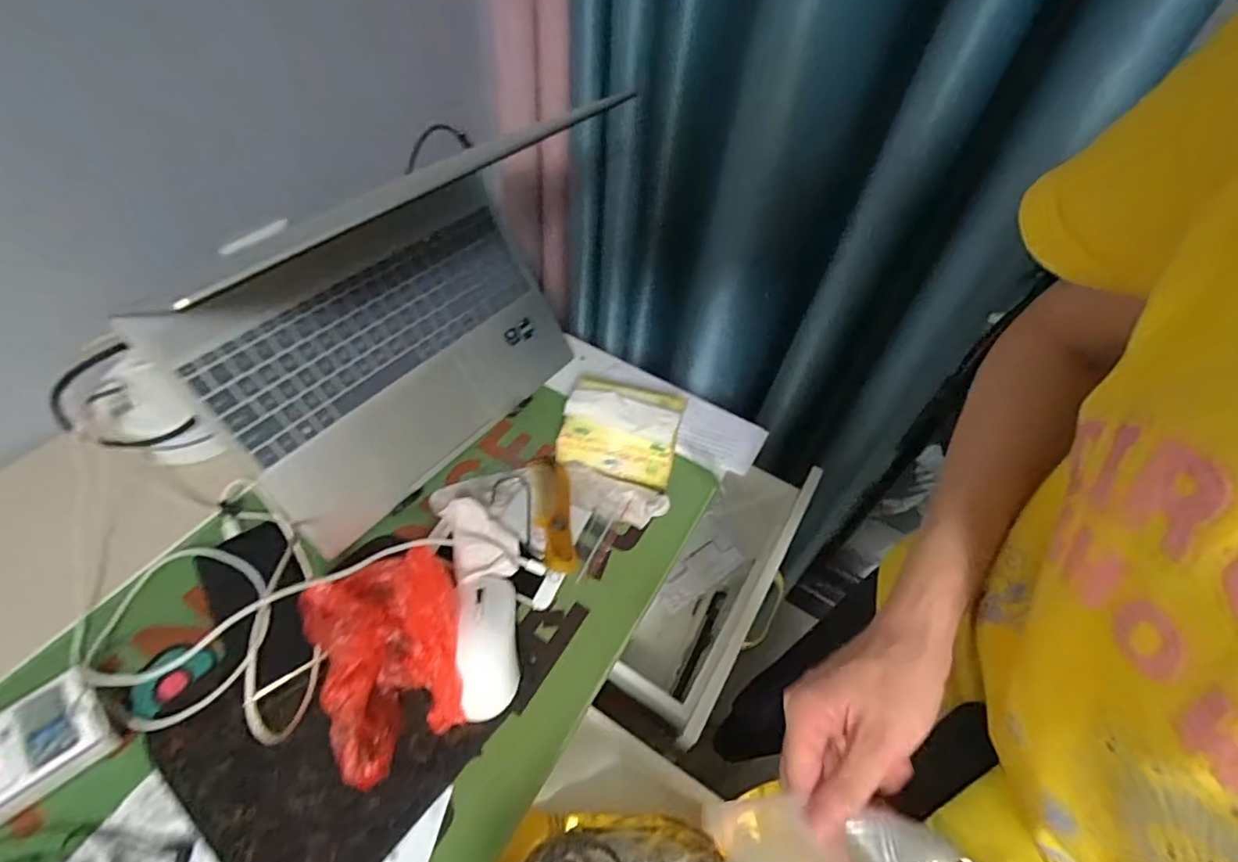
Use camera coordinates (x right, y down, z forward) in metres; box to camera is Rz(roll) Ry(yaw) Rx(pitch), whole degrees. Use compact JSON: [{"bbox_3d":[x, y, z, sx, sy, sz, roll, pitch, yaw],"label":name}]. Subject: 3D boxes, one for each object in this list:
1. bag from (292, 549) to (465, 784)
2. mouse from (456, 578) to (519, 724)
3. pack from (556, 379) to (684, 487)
[{"bbox_3d":[-0.178,0.176,0.447,0.108,0.062,0.152,-20,56,-20],"label":"bag"},{"bbox_3d":[-0.110,0.177,0.470,0.051,0.027,0.111,-5,52,-9],"label":"mouse"},{"bbox_3d":[0.003,-0.002,0.602,0.122,0.068,0.095,13,51,4],"label":"pack"}]

